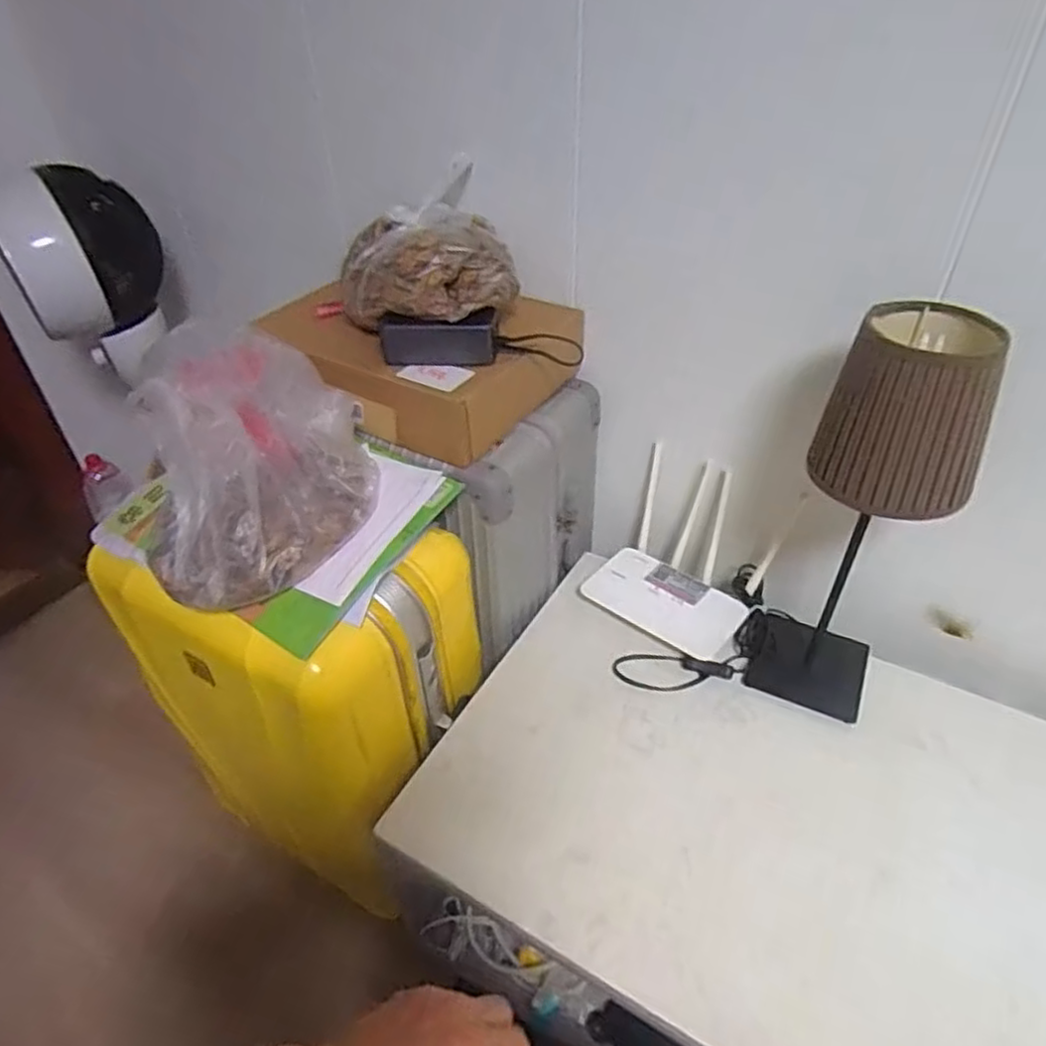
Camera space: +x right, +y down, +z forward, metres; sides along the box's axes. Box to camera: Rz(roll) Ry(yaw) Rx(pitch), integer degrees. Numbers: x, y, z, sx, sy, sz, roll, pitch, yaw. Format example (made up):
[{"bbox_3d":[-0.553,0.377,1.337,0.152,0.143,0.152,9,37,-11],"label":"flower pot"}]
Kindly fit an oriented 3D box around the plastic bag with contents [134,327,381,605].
[{"bbox_3d":[-0.275,-0.070,0.729,0.208,0.152,0.259,-11,41,-10],"label":"plastic bag with contents"}]

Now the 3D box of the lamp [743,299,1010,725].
[{"bbox_3d":[0.354,0.016,0.730,0.130,0.457,0.120,19,45,24],"label":"lamp"}]

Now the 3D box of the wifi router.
[{"bbox_3d":[0.222,0.027,0.929,0.203,0.145,0.219,24,47,28],"label":"wifi router"}]

